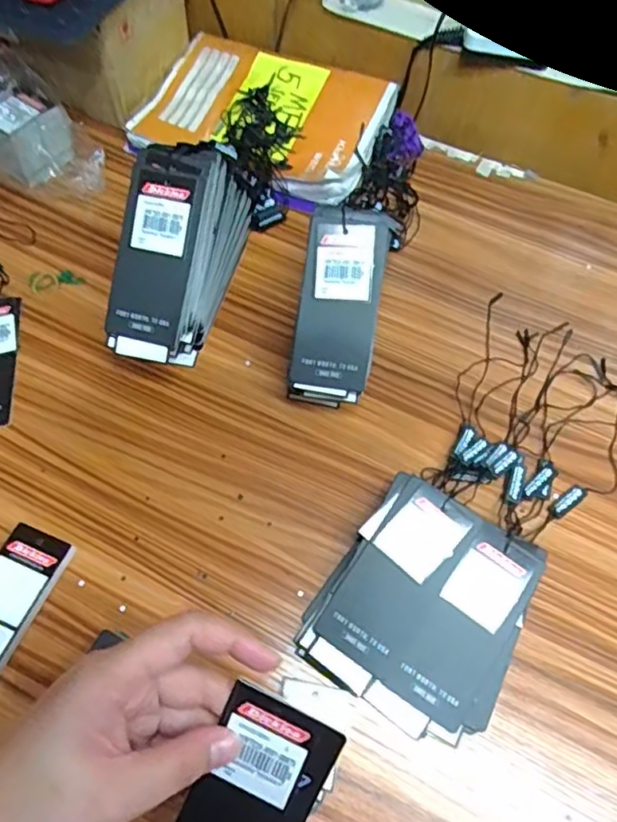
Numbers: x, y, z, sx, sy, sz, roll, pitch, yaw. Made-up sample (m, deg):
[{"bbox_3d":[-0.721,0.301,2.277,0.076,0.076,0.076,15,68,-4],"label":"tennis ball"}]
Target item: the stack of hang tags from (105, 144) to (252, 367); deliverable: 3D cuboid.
[{"bbox_3d":[-0.089,-0.104,0.420,0.055,0.104,0.147,17,64,8],"label":"stack of hang tags"}]

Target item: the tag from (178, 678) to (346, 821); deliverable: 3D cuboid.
[{"bbox_3d":[-0.024,0.164,0.259,0.047,0.008,0.100,25,107,9],"label":"tag"}]

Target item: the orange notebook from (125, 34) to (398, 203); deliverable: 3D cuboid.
[{"bbox_3d":[-0.039,-0.263,0.544,0.205,0.032,0.138,20,64,9],"label":"orange notebook"}]

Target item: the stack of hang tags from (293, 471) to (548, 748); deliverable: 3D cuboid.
[{"bbox_3d":[0.067,0.112,0.354,0.108,0.029,0.121,30,66,14],"label":"stack of hang tags"}]

